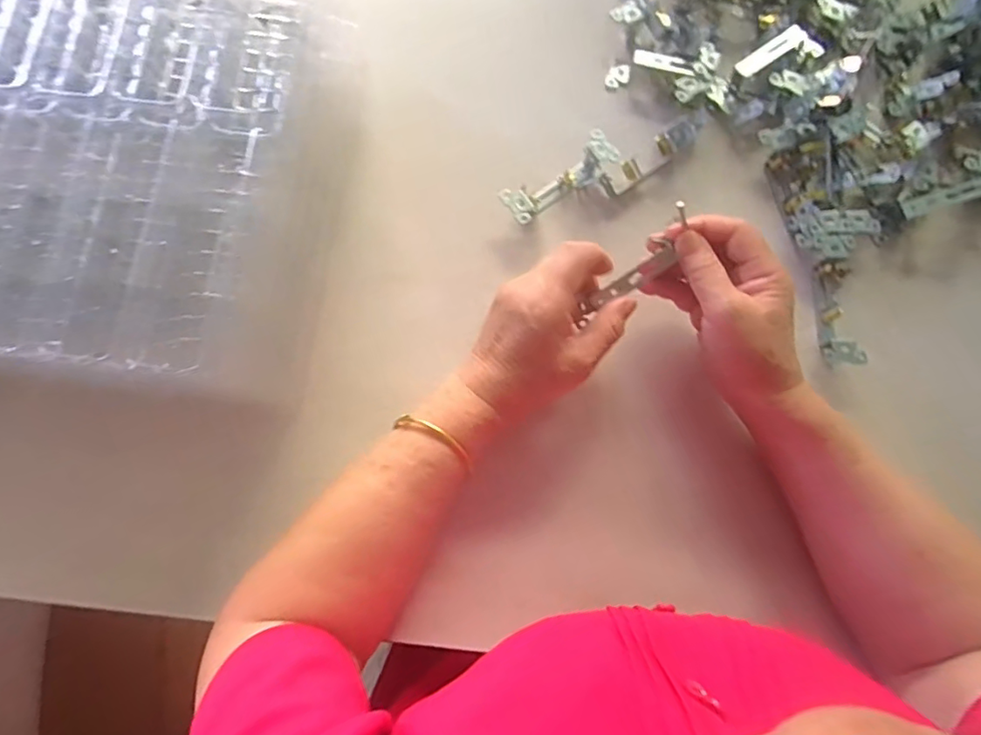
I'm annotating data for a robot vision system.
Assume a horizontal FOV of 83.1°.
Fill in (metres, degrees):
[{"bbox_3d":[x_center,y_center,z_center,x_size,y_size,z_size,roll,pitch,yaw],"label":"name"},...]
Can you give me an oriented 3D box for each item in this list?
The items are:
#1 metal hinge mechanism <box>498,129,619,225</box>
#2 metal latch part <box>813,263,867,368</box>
[{"bbox_3d":[0.058,-0.157,0.474,0.103,0.031,0.033,-33,81,-6],"label":"metal hinge mechanism"},{"bbox_3d":[0.281,-0.044,0.450,0.025,0.031,0.084,6,79,1],"label":"metal latch part"}]

